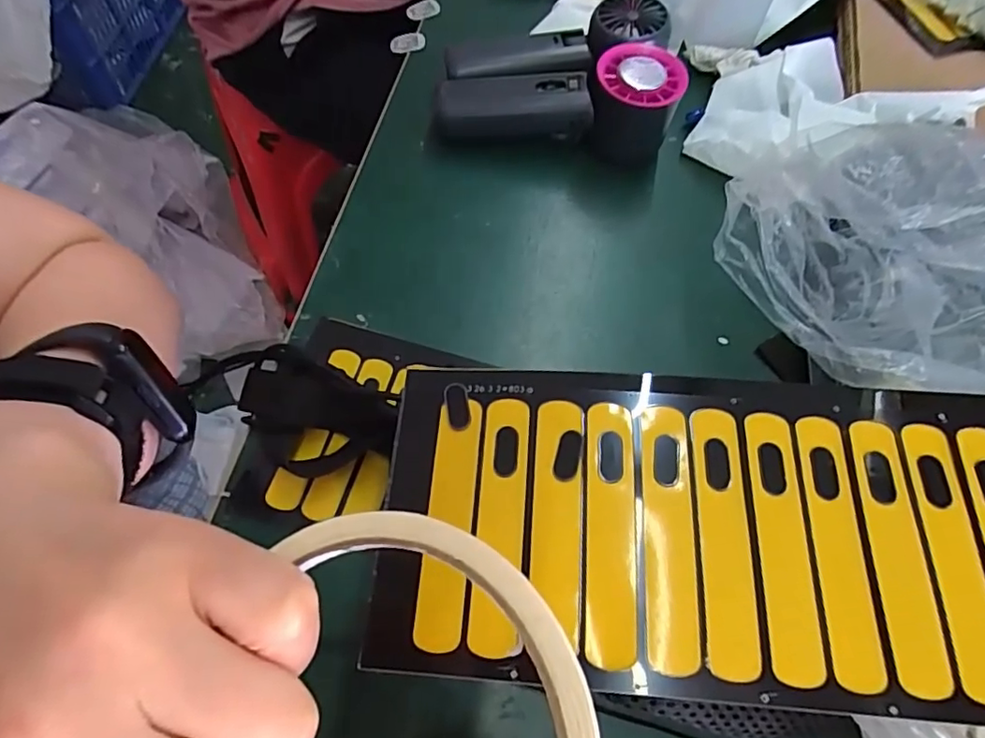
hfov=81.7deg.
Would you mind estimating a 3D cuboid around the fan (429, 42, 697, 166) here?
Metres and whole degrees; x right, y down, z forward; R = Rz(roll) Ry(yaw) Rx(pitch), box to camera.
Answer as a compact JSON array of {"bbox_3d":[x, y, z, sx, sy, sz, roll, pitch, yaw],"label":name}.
[{"bbox_3d":[0.043,-0.174,0.377,0.159,0.050,0.052,2,65,-2],"label":"fan"}]

